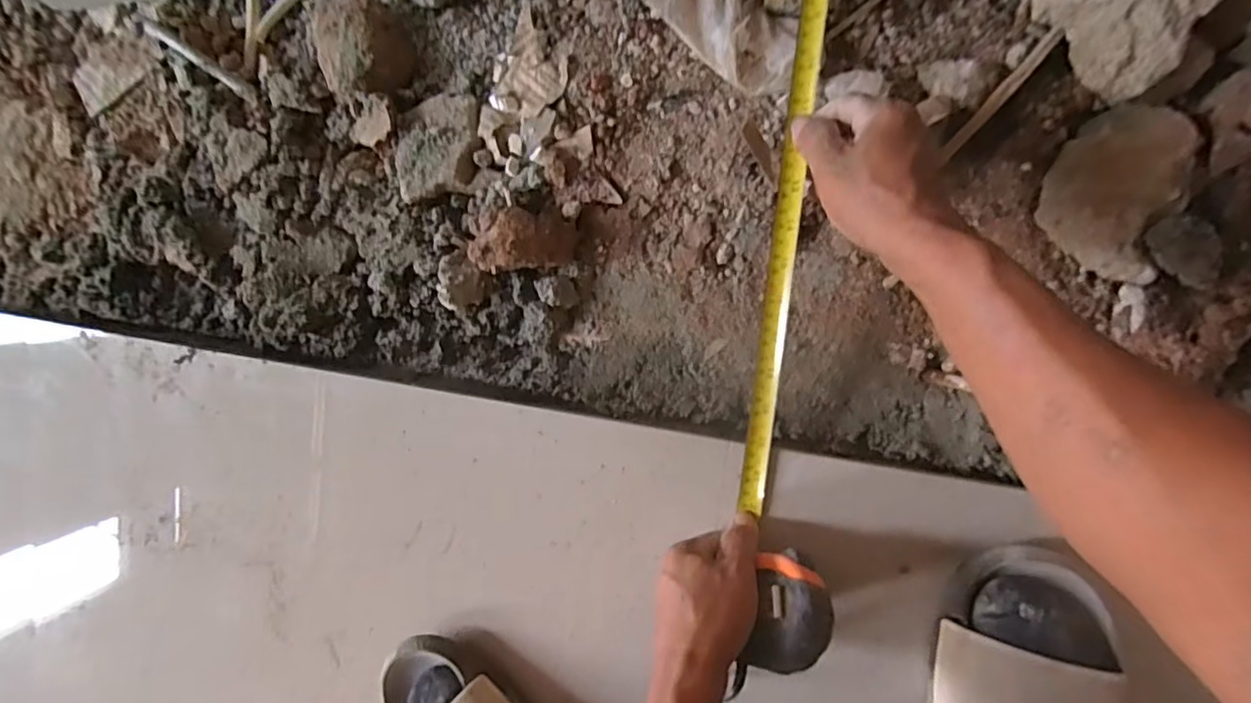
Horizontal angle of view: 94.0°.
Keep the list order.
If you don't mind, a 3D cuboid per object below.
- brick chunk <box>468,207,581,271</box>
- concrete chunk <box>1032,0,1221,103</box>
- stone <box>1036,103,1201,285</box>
[{"bbox_3d":[-0.076,-0.085,0.443,0.075,0.038,0.049,1,93,7],"label":"brick chunk"},{"bbox_3d":[0.310,-0.212,0.361,0.069,0.032,0.091,-40,91,12],"label":"concrete chunk"},{"bbox_3d":[0.327,-0.109,0.389,0.074,0.033,0.107,20,101,5],"label":"stone"}]

